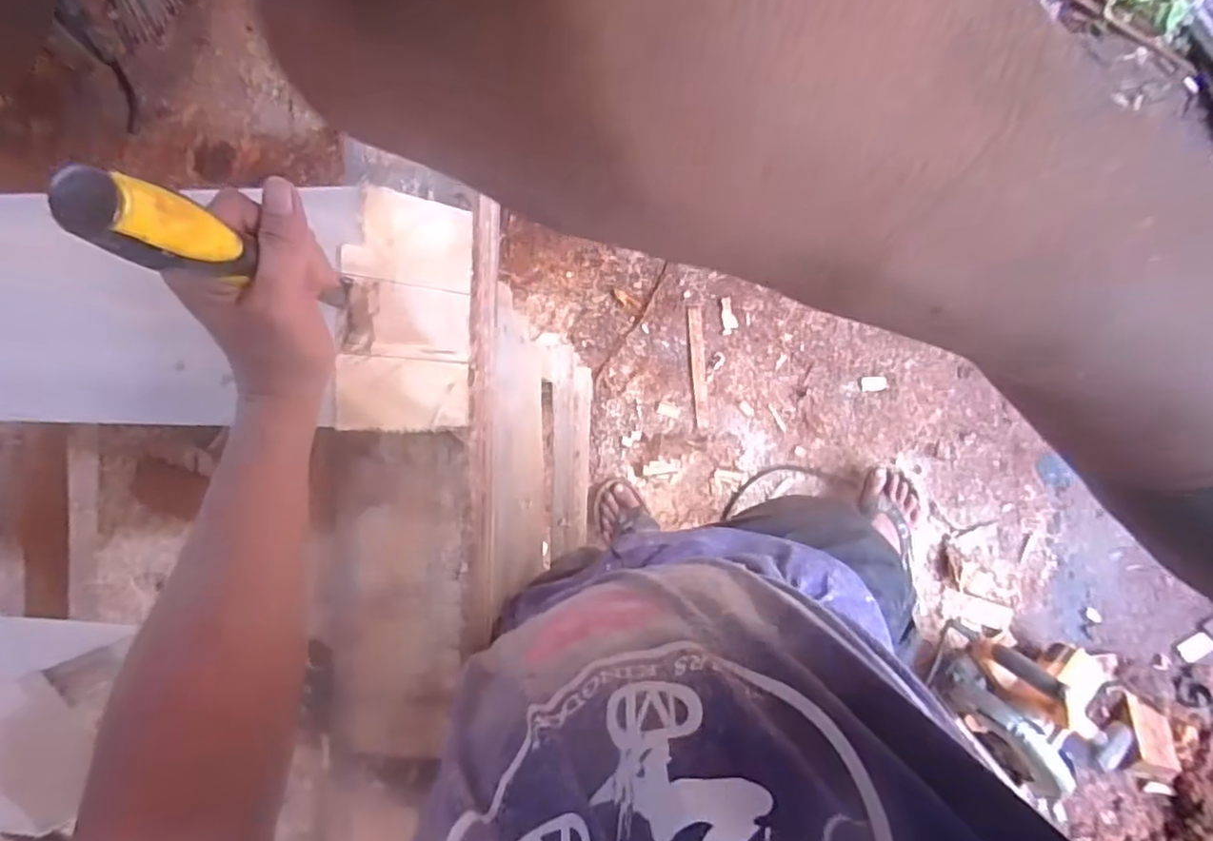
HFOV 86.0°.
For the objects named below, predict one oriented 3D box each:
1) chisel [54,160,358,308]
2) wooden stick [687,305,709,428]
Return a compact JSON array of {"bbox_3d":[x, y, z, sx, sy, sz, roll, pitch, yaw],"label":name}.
[{"bbox_3d":[-0.173,-0.078,0.333,0.028,0.238,0.027,0,93,-2],"label":"chisel"},{"bbox_3d":[0.182,-0.105,1.280,0.028,0.018,0.234,-5,87,7],"label":"wooden stick"}]

